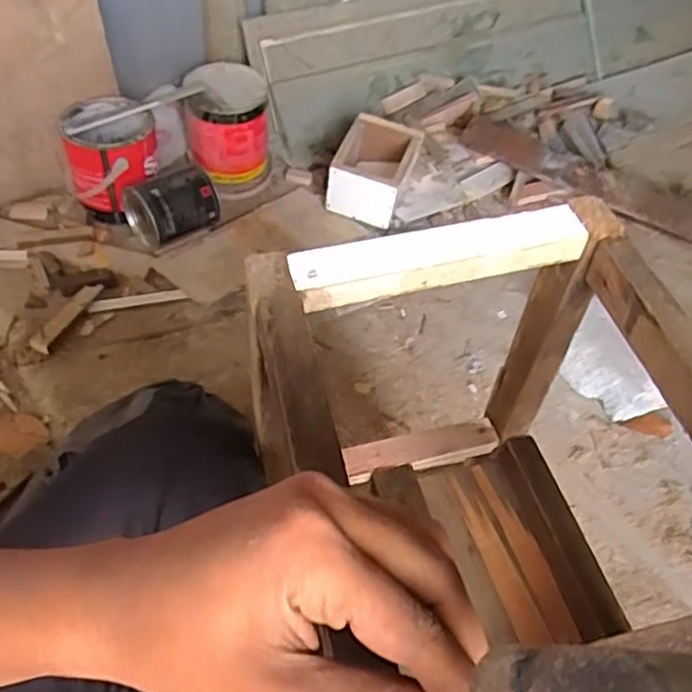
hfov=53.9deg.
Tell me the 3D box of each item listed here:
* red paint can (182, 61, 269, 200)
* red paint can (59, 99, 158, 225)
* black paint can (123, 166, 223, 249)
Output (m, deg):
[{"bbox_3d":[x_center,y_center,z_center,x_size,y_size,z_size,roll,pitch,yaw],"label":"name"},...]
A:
[{"bbox_3d":[-0.216,-0.403,1.256,0.150,0.162,0.179,-3,49,-8],"label":"red paint can"},{"bbox_3d":[-0.396,-0.316,1.165,0.148,0.142,0.165,-12,52,-17],"label":"red paint can"},{"bbox_3d":[-0.288,-0.233,1.135,0.132,0.096,0.093,-29,58,-27],"label":"black paint can"}]

